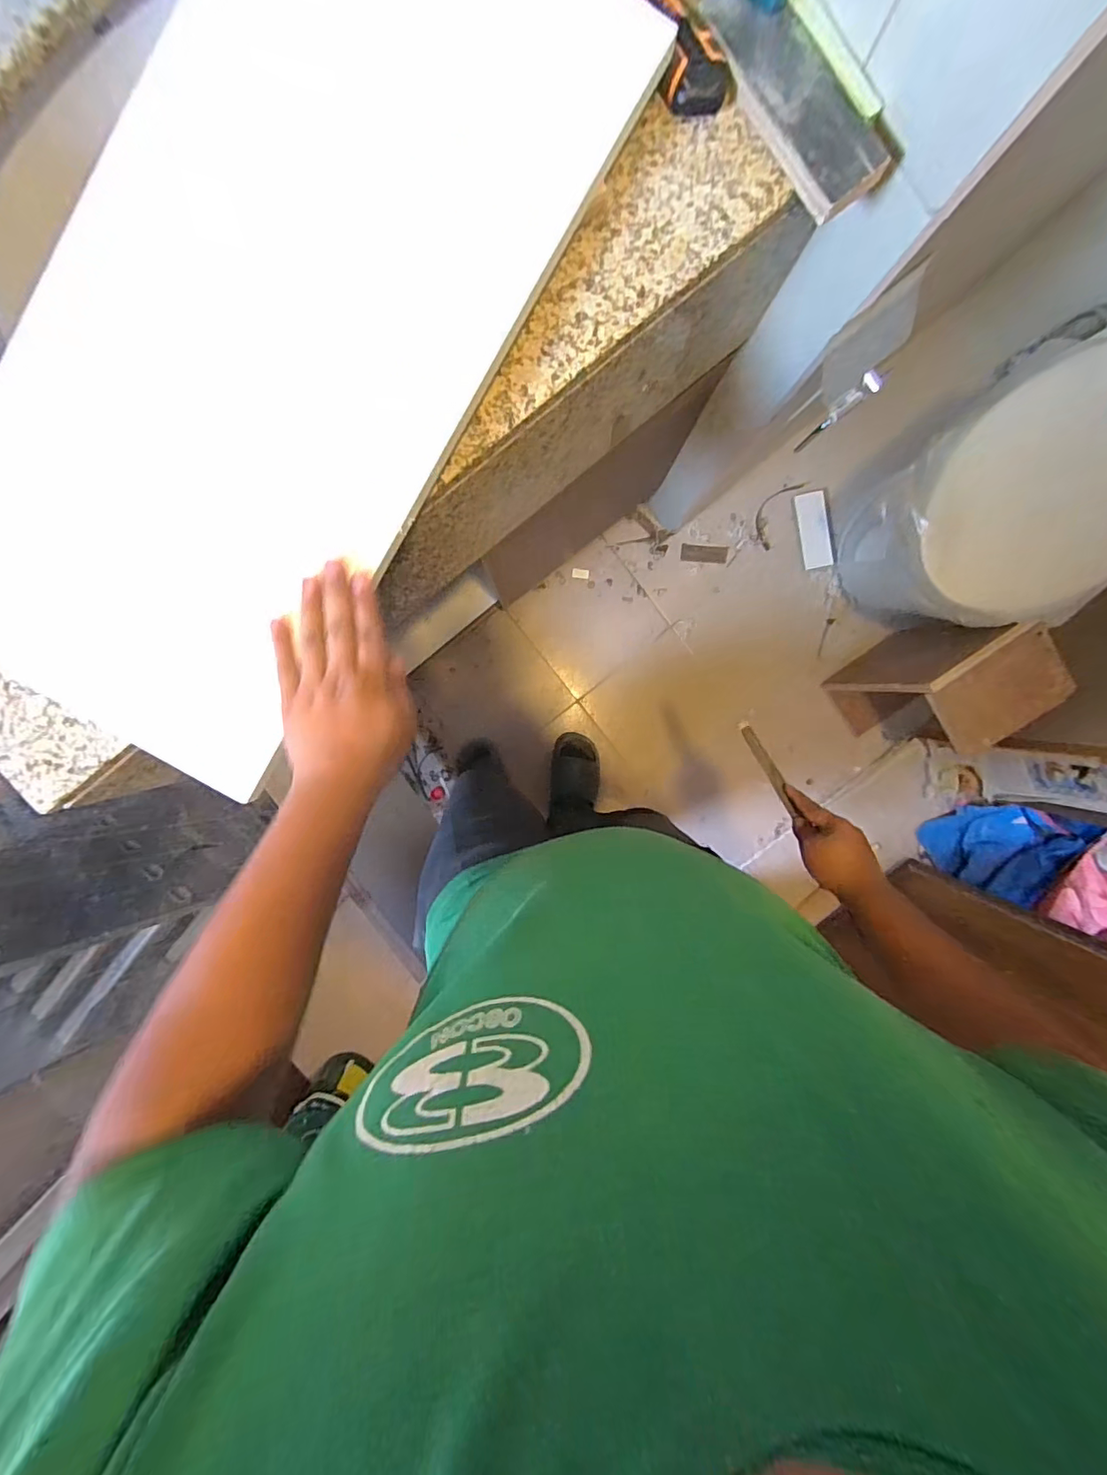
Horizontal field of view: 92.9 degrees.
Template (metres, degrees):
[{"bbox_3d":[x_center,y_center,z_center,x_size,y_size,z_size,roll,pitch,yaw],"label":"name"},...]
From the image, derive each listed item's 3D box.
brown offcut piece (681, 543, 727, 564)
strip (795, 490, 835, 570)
[{"bbox_3d":[0.380,-0.463,1.325,0.118,0.010,0.041,2,95,-2],"label":"brown offcut piece"},{"bbox_3d":[0.653,-0.515,1.310,0.077,0.015,0.179,-13,96,-1],"label":"strip"}]

